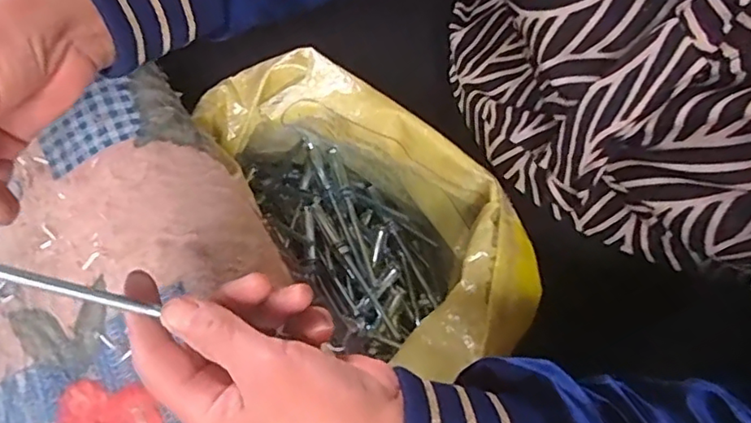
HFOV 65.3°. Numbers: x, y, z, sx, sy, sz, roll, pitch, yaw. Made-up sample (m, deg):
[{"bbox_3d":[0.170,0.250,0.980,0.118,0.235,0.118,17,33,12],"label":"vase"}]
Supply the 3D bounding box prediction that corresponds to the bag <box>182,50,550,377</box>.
[{"bbox_3d":[-0.014,0.002,0.465,0.120,0.199,0.291,-40,72,-12],"label":"bag"}]

